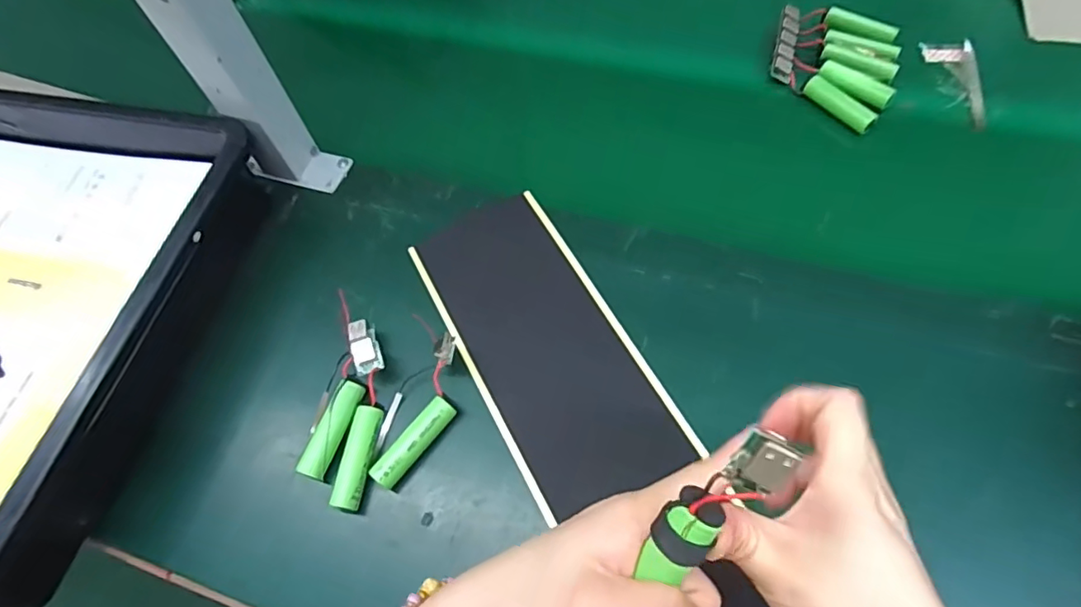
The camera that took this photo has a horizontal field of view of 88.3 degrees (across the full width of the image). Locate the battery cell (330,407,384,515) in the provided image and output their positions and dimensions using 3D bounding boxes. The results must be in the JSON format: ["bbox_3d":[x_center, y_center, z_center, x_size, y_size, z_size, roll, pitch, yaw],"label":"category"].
[{"bbox_3d":[-0.119,0.101,0.364,0.018,0.021,0.065,6,61,9],"label":"battery cell"}]

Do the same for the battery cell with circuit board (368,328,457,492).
[{"bbox_3d":[-0.075,0.074,0.373,0.029,0.026,0.103,19,63,16],"label":"battery cell with circuit board"}]

